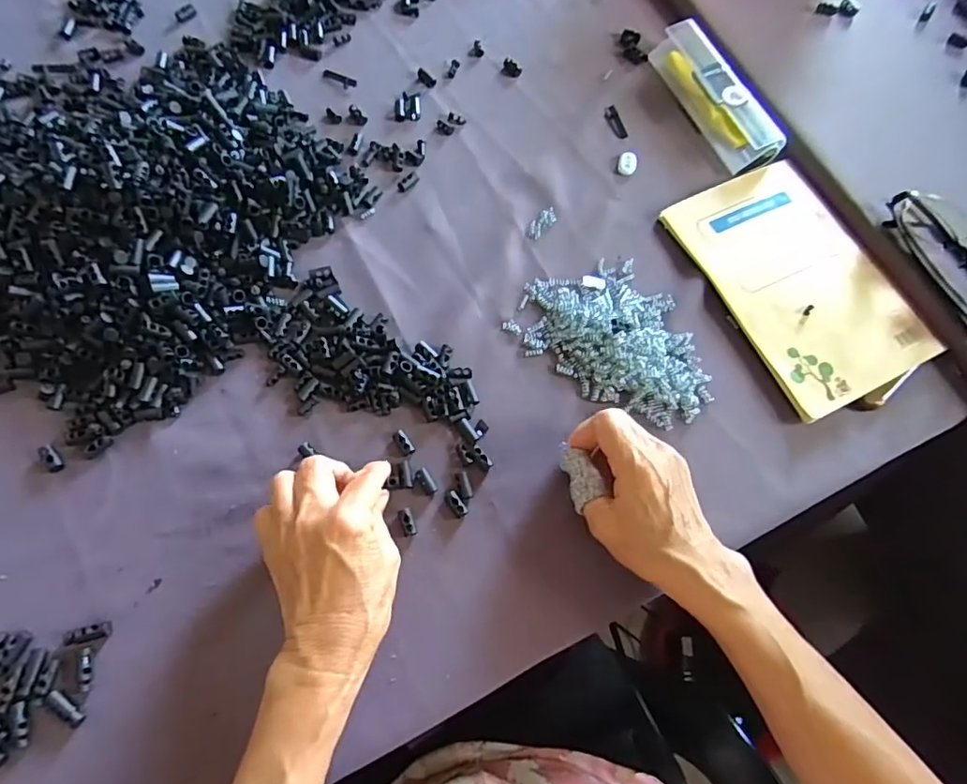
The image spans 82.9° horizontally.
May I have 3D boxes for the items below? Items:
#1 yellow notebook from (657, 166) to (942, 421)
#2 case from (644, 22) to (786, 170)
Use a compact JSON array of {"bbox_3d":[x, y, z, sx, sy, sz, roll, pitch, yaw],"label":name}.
[{"bbox_3d":[0.257,-0.094,0.446,0.142,0.016,0.205,-24,72,-11],"label":"yellow notebook"},{"bbox_3d":[0.211,-0.273,0.498,0.039,0.029,0.151,-21,71,-10],"label":"case"}]

